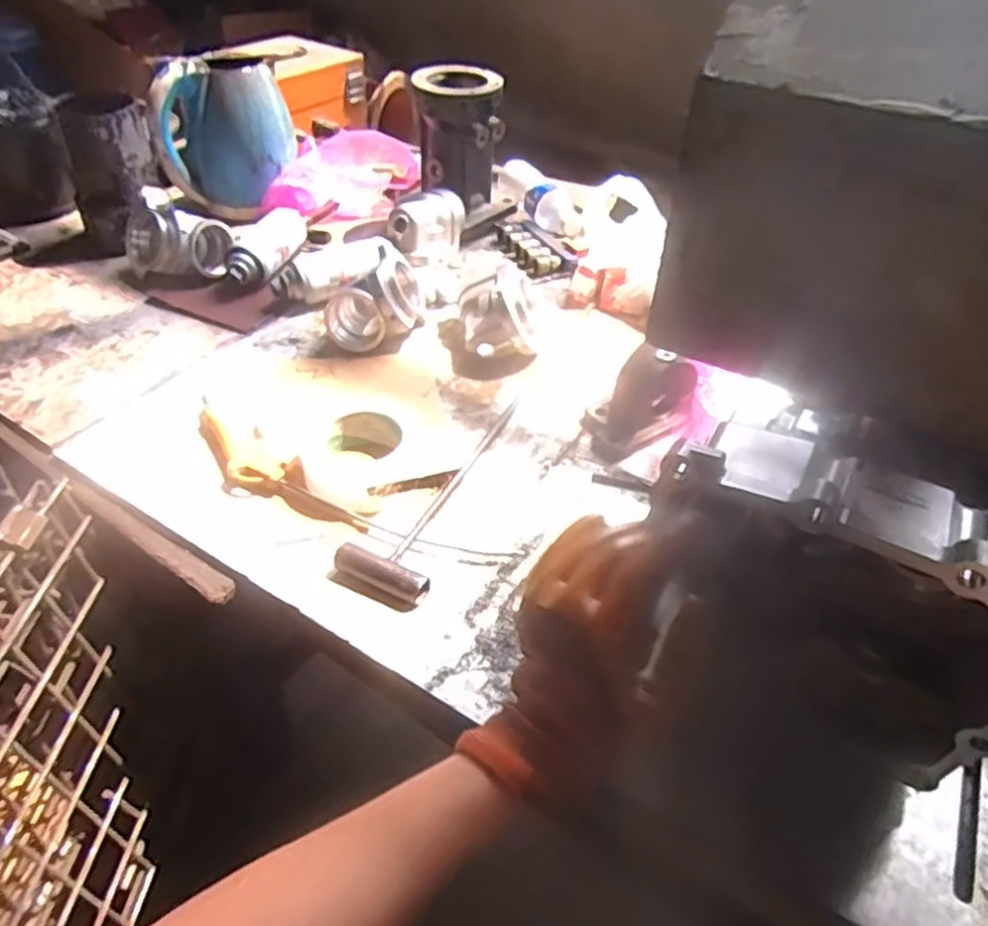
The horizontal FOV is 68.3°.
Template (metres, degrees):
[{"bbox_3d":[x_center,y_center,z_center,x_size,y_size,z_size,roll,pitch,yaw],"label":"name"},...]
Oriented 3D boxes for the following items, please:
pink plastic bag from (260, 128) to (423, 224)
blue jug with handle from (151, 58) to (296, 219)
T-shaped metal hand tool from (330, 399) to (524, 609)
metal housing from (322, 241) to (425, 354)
[{"bbox_3d":[-0.245,-0.453,1.170,0.256,0.112,0.101,-14,45,-19],"label":"pink plastic bag"},{"bbox_3d":[-0.401,-0.488,1.104,0.187,0.204,0.153,-3,43,-8],"label":"blue jug with handle"},{"bbox_3d":[-0.046,0.012,0.712,0.082,0.027,0.297,17,44,14],"label":"T-shaped metal hand tool"},{"bbox_3d":[-0.144,-0.197,0.890,0.104,0.088,0.112,6,42,3],"label":"metal housing"}]

